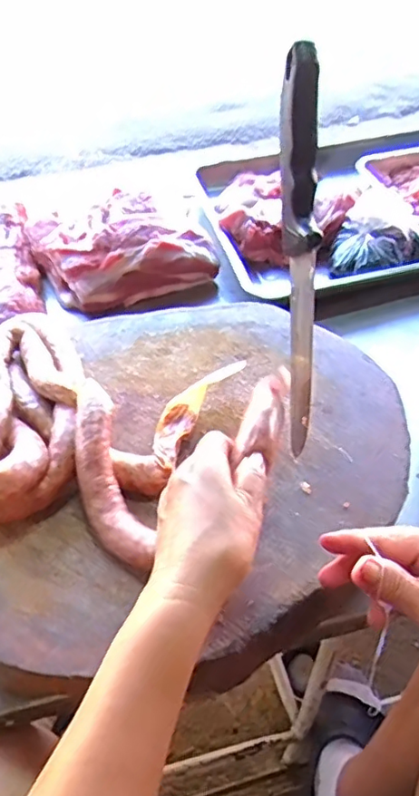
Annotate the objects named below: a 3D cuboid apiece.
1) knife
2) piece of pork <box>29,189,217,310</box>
[{"bbox_3d":[0.073,-0.092,0.449,0.026,0.310,0.036,-7,25,-6],"label":"knife"},{"bbox_3d":[-0.133,-0.224,0.848,0.218,0.075,0.200,-22,53,-18],"label":"piece of pork"}]

